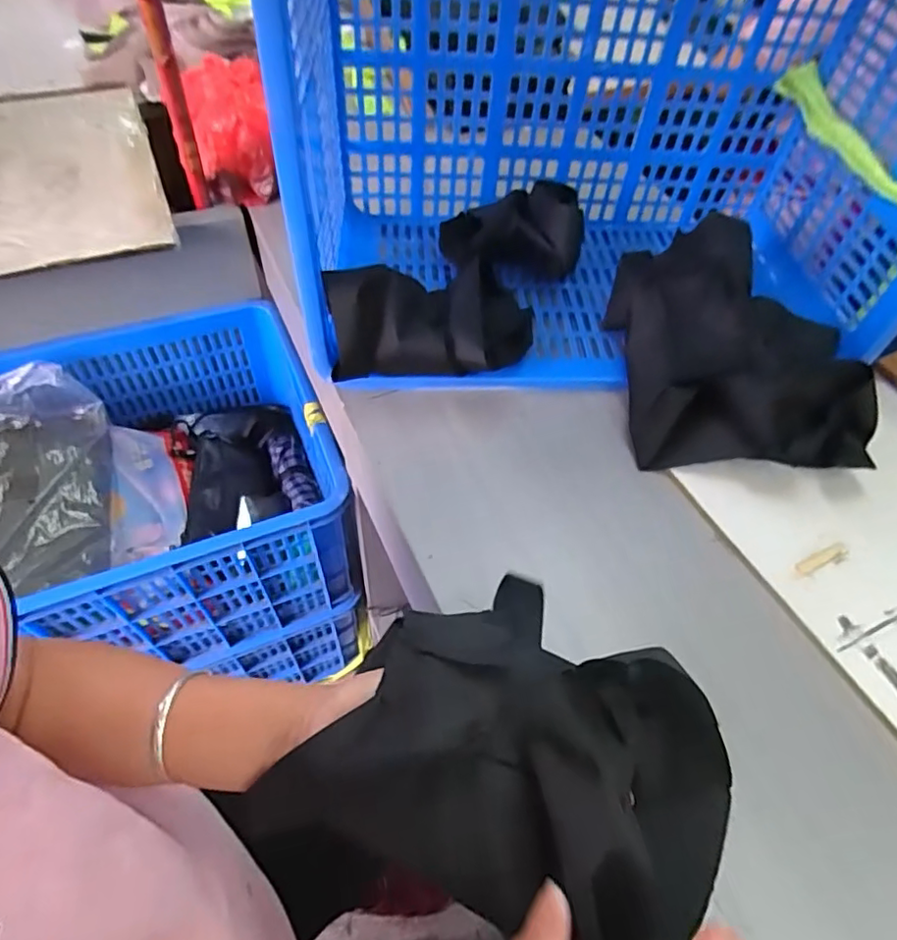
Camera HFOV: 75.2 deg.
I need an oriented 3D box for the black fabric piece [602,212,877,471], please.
[{"bbox_3d":[0.300,-0.127,0.602,0.225,0.112,0.259,0,55,-5],"label":"black fabric piece"}]

